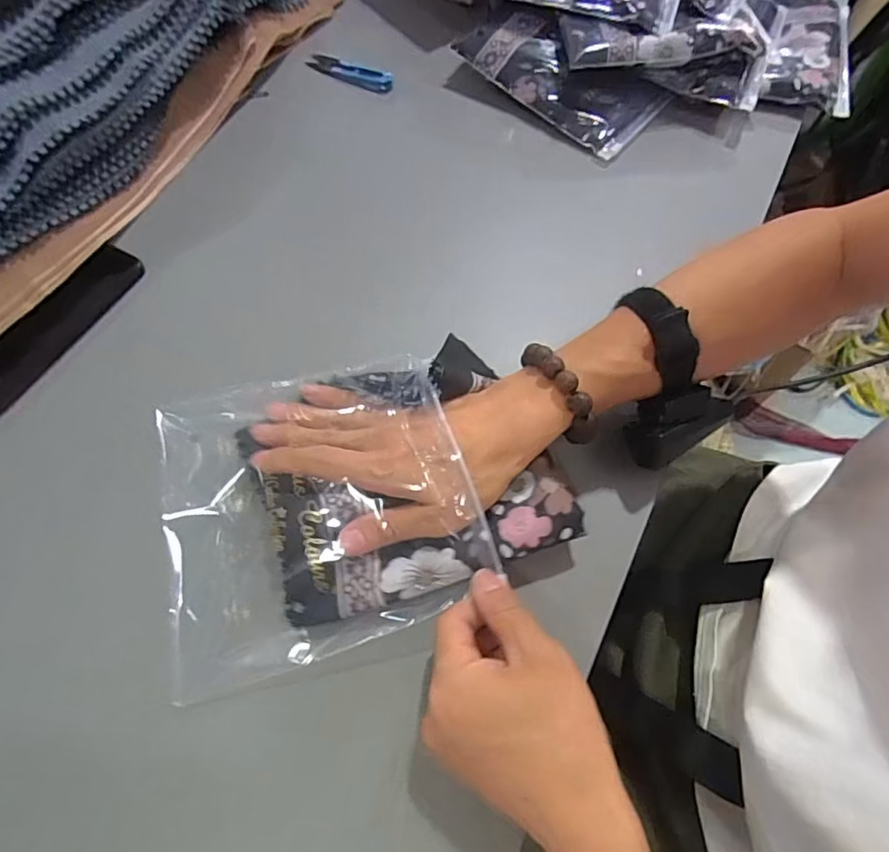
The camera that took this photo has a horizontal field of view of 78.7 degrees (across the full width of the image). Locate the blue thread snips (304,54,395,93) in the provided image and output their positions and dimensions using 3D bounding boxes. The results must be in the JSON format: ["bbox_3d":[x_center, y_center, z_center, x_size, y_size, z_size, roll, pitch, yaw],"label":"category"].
[{"bbox_3d":[-0.097,-0.367,0.561,0.095,0.006,0.026,22,67,11],"label":"blue thread snips"}]

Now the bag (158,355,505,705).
[{"bbox_3d":[-0.081,0.051,0.347,0.197,0.053,0.191,-10,65,-6],"label":"bag"}]

